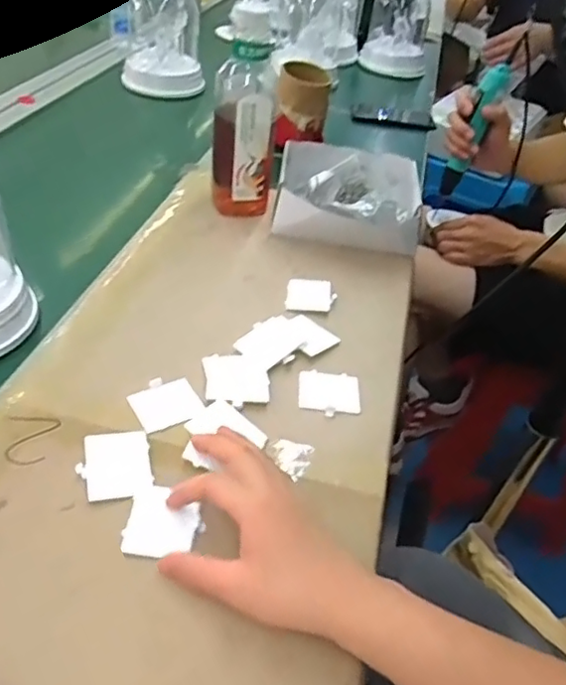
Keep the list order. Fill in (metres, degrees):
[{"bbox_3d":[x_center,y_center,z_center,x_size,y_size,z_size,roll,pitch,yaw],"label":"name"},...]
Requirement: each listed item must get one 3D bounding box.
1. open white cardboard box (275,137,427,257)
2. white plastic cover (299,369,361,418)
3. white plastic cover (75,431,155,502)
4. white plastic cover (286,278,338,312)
[{"bbox_3d":[0.093,-0.209,0.831,0.196,0.051,0.211,9,40,-1],"label":"open white cardboard box"},{"bbox_3d":[0.044,0.047,0.576,0.057,0.004,0.058,6,40,-4],"label":"white plastic cover"},{"bbox_3d":[-0.130,0.095,0.471,0.053,0.006,0.059,-5,42,-17],"label":"white plastic cover"},{"bbox_3d":[0.032,-0.054,0.688,0.055,0.007,0.054,6,40,-4],"label":"white plastic cover"}]

